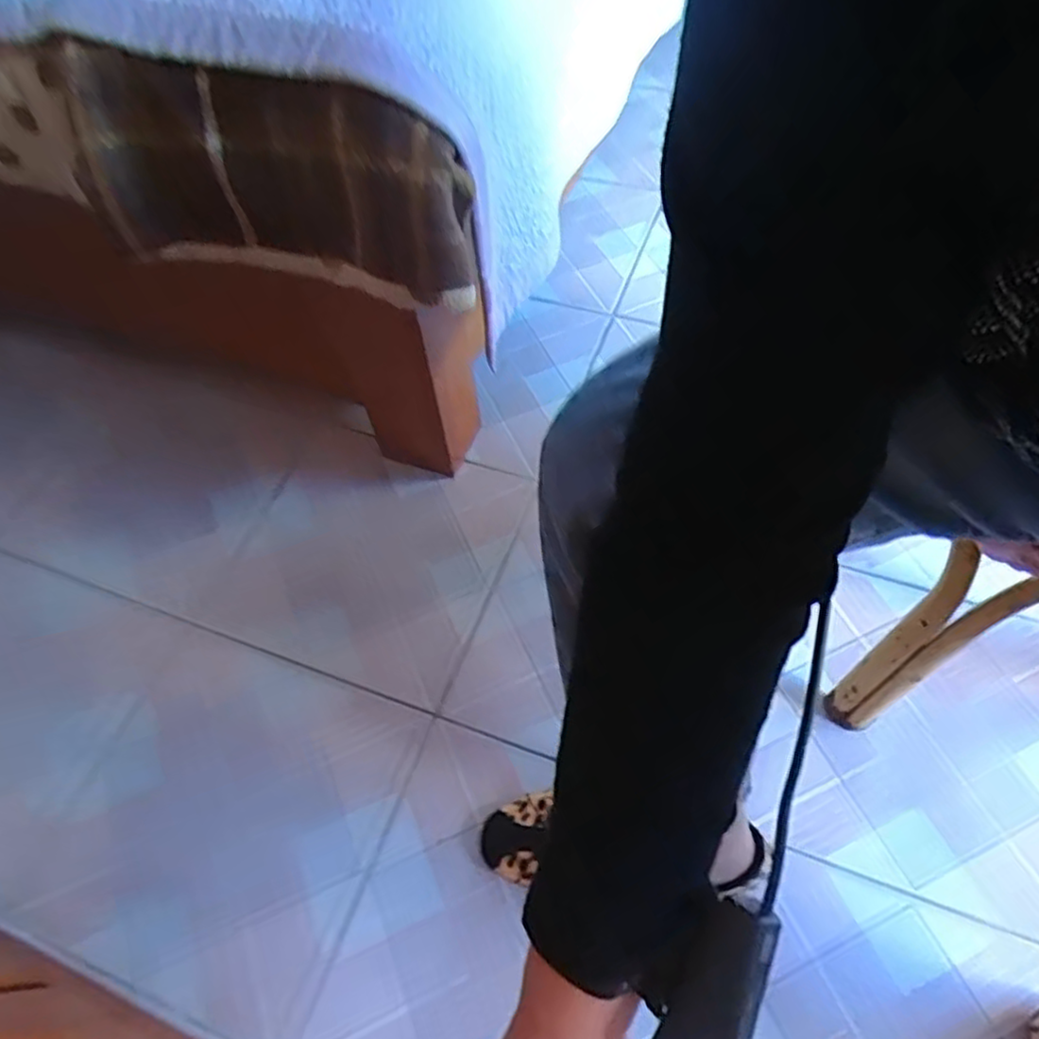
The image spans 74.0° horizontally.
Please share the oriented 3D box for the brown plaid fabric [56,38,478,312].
[{"bbox_3d":[-0.205,-0.261,0.530,0.365,0.150,0.094,24,63,17],"label":"brown plaid fabric"}]

